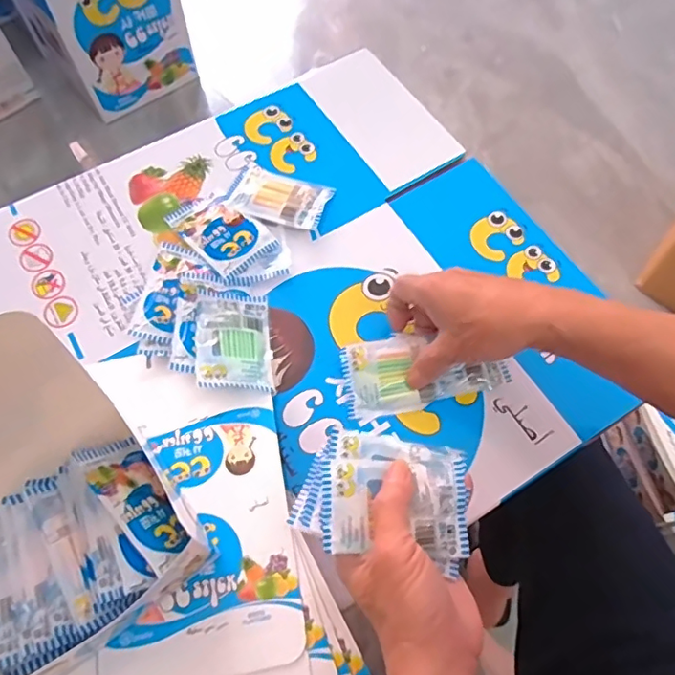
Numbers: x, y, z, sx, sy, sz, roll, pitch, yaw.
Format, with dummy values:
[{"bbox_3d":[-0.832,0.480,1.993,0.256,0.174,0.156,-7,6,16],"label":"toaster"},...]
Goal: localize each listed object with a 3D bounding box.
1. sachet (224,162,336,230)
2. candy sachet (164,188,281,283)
[{"bbox_3d":[-0.061,-0.146,0.565,0.100,0.011,0.065,19,66,9],"label":"sachet"},{"bbox_3d":[-0.115,-0.106,0.540,0.063,0.013,0.105,-39,71,-17],"label":"candy sachet"}]

